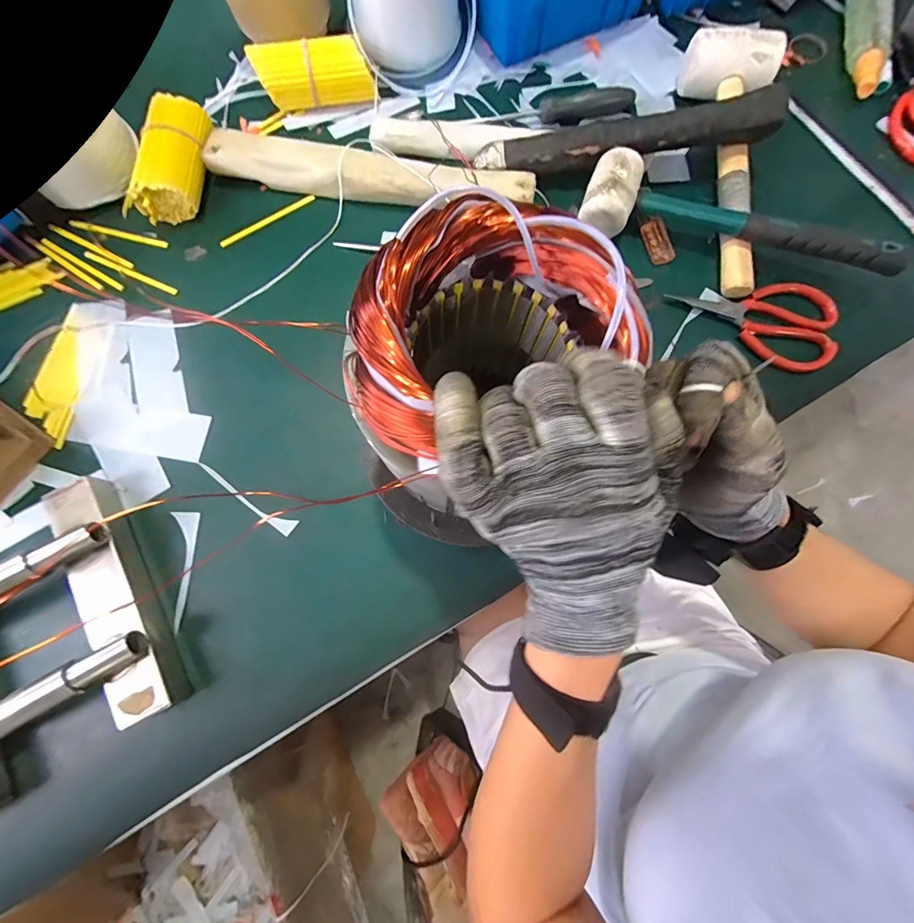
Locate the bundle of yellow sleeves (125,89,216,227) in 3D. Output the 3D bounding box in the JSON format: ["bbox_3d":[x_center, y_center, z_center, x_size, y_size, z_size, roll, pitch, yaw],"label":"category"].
[{"bbox_3d":[-0.287,-0.303,0.394,0.058,0.047,0.131,10,78,2],"label":"bundle of yellow sleeves"}]

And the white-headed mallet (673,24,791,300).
[{"bbox_3d":[0.272,-0.314,0.392,0.089,0.053,0.285,10,78,2],"label":"white-headed mallet"}]

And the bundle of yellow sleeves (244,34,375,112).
[{"bbox_3d":[-0.156,-0.424,0.422,0.124,0.043,0.050,-10,78,-2],"label":"bundle of yellow sleeves"}]

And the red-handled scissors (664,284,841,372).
[{"bbox_3d":[0.297,-0.148,0.380,0.154,0.013,0.084,29,80,6],"label":"red-handled scissors"}]

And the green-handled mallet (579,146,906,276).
[{"bbox_3d":[0.271,-0.238,0.380,0.292,0.048,0.077,12,78,3],"label":"green-handled mallet"}]

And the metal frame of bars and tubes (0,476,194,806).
[{"bbox_3d":[-0.334,0.137,0.294,0.181,0.052,0.194,-28,79,-6],"label":"metal frame of bars and tubes"}]

